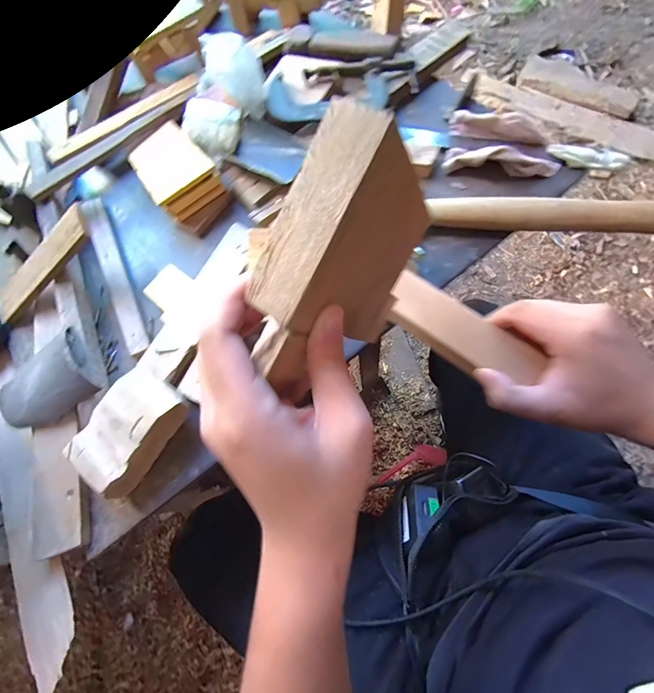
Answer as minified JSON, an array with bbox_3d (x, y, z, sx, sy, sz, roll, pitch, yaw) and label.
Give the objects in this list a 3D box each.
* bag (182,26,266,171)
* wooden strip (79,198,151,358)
[{"bbox_3d":[-0.139,-0.315,0.412,0.088,0.072,0.136,25,72,13],"label":"bag"},{"bbox_3d":[-0.253,-0.090,0.395,0.026,0.006,0.235,-27,69,-7],"label":"wooden strip"}]

